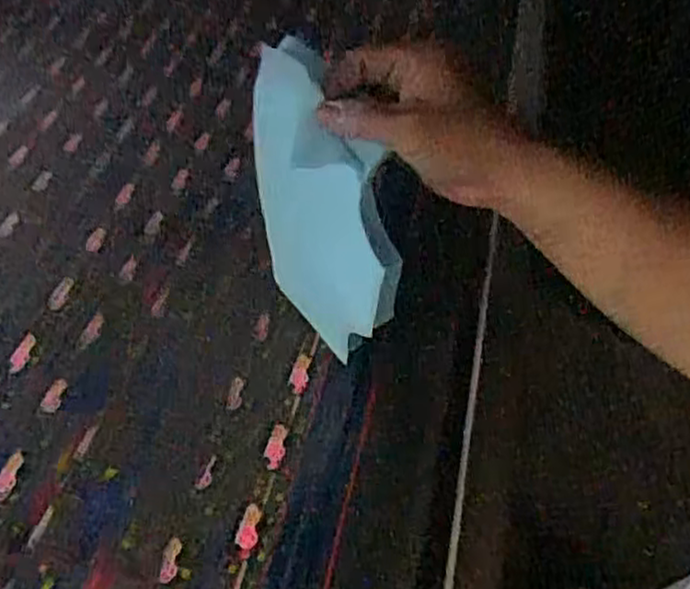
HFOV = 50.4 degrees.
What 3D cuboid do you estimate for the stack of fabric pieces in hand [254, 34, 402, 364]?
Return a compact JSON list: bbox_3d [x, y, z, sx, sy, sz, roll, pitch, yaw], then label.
[{"bbox_3d":[-0.014,-0.054,0.562,0.130,0.276,0.041,34,59,31],"label":"stack of fabric pieces in hand"}]

